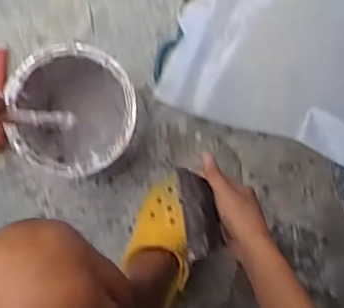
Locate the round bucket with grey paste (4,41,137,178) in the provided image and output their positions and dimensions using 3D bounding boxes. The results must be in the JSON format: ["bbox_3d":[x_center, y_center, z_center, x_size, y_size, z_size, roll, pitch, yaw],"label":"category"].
[{"bbox_3d":[-0.123,-0.055,0.803,0.161,0.203,0.161,0,89,1],"label":"round bucket with grey paste"}]

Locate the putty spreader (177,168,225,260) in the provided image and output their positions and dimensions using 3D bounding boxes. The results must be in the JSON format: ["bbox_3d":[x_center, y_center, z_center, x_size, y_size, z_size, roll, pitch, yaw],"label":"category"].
[{"bbox_3d":[0.032,0.071,0.685,0.013,0.053,0.105,-15,81,46],"label":"putty spreader"}]

